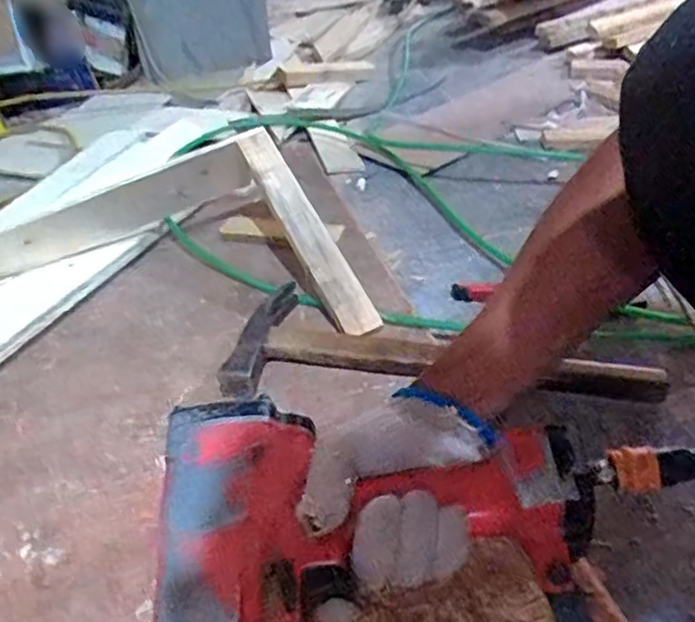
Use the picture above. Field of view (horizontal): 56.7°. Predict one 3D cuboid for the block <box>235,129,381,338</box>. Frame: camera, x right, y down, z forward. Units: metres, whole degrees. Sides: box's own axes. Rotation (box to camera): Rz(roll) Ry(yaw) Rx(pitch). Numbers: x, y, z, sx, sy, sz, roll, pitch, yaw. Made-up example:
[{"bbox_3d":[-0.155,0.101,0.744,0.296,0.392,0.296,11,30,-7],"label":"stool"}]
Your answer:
[{"bbox_3d":[-0.044,-0.090,0.684,0.047,0.022,0.269,-21,66,-21],"label":"block"}]

